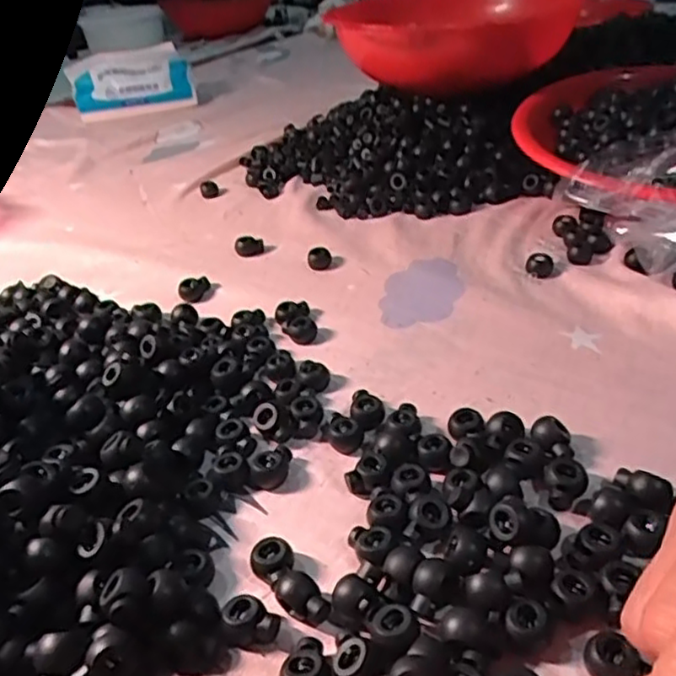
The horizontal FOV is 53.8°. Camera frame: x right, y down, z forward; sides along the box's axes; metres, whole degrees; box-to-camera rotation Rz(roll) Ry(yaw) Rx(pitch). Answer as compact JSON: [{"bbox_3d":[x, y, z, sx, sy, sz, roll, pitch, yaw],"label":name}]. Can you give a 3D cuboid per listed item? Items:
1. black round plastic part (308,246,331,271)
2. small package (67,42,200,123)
[{"bbox_3d":[-0.014,-0.060,0.493,0.017,0.012,0.018,-5,34,2],"label":"black round plastic part"},{"bbox_3d":[-0.276,-0.343,0.896,0.157,0.092,0.032,-15,0,-7],"label":"small package"}]

